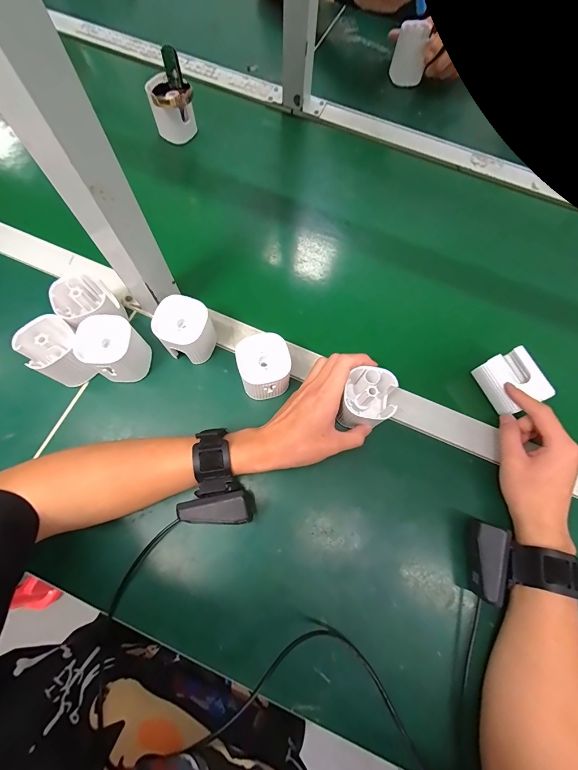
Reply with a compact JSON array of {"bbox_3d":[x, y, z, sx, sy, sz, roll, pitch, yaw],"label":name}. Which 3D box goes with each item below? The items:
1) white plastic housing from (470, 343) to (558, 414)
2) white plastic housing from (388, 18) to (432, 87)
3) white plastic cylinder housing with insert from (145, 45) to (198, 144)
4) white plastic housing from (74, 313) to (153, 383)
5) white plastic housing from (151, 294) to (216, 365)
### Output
[{"bbox_3d":[0.254,-0.004,0.367,0.049,0.036,0.063,-22,74,-9],"label":"white plastic housing"},{"bbox_3d":[0.209,-0.573,0.556,0.056,0.079,0.012,15,50,11],"label":"white plastic housing"},{"bbox_3d":[-0.168,-0.403,0.462,0.061,0.105,0.065,-16,73,-10],"label":"white plastic cylinder housing with insert"},{"bbox_3d":[-0.192,-0.038,0.360,0.058,0.069,0.055,-39,77,-14],"label":"white plastic housing"},{"bbox_3d":[-0.117,-0.060,0.369,0.051,0.069,0.054,1,71,-2],"label":"white plastic housing"}]

